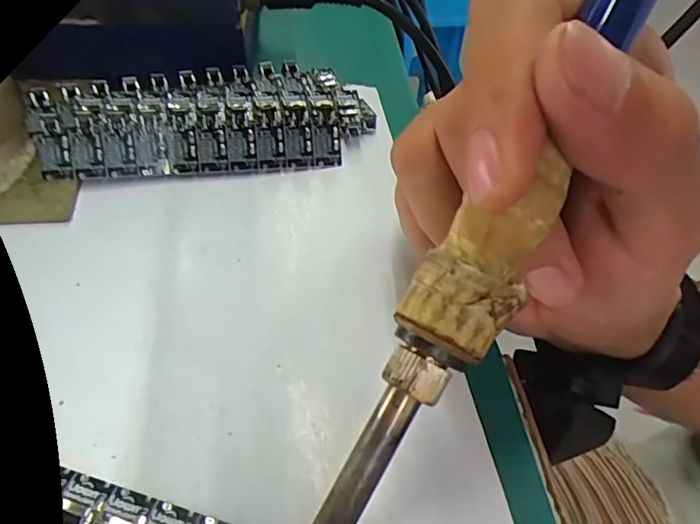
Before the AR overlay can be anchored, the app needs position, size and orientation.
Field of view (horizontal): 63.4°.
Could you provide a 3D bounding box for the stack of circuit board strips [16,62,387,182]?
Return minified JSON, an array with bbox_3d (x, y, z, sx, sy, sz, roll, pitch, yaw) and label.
[{"bbox_3d":[-0.057,-0.058,0.227,0.125,0.023,0.052,-6,49,-14],"label":"stack of circuit board strips"}]

